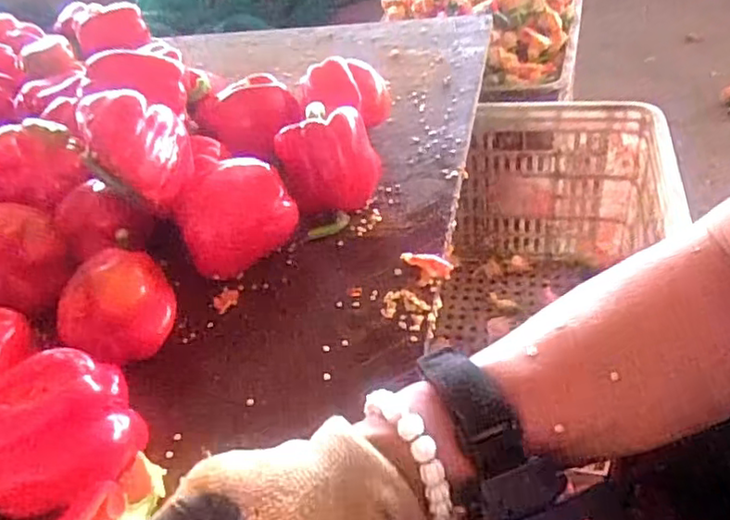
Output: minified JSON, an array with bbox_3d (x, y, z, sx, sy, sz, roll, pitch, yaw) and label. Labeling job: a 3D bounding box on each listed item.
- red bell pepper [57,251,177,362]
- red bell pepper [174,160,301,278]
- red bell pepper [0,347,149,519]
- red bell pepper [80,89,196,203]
[{"bbox_3d":[-0.194,0.043,0.505,0.089,0.075,0.071,-33,46,-20],"label":"red bell pepper"},{"bbox_3d":[-0.109,-0.035,0.554,0.096,0.093,0.079,-18,42,-7],"label":"red bell pepper"},{"bbox_3d":[-0.204,0.116,0.418,0.102,0.097,0.100,-9,42,4],"label":"red bell pepper"},{"bbox_3d":[-0.185,-0.094,0.522,0.077,0.074,0.087,-25,43,-14],"label":"red bell pepper"}]

